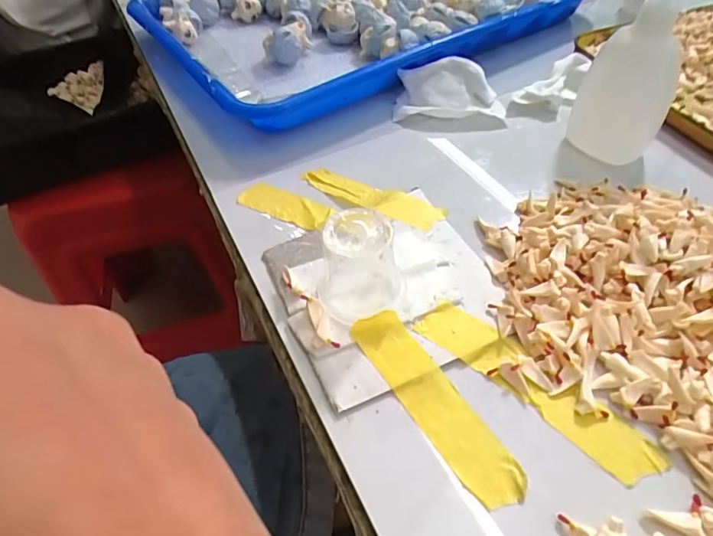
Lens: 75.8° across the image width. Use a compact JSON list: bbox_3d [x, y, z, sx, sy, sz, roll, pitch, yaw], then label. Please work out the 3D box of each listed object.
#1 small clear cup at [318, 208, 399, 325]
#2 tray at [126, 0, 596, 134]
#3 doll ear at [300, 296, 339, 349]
[{"bbox_3d":[0.000,-0.002,0.184,0.032,0.042,0.030,-2,49,2],"label":"small clear cup"},{"bbox_3d":[0.004,-0.223,0.394,0.335,0.039,0.258,-29,53,-21],"label":"tray"},{"bbox_3d":[-0.016,0.022,0.187,0.009,0.006,0.024,-18,61,-9],"label":"doll ear"}]

